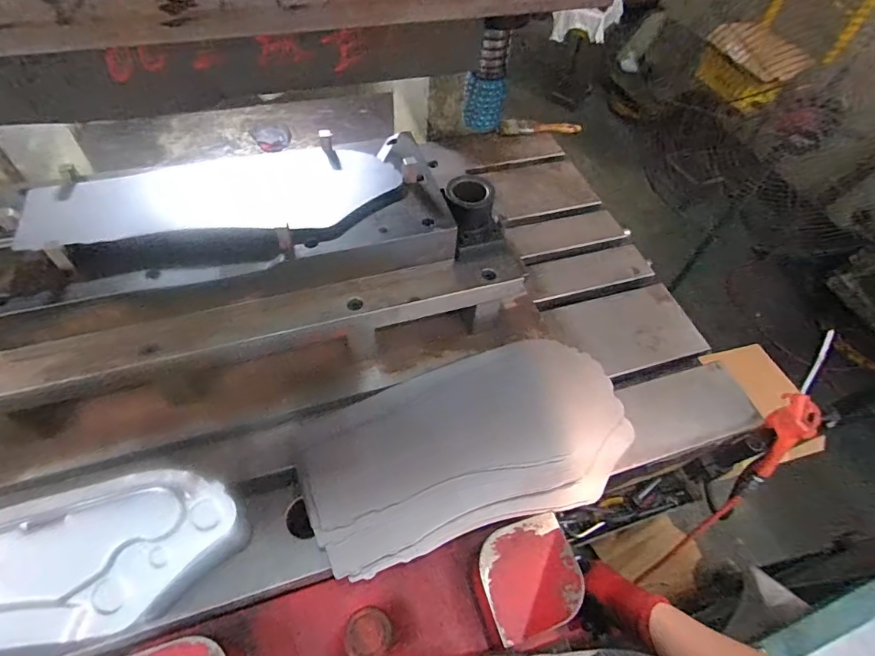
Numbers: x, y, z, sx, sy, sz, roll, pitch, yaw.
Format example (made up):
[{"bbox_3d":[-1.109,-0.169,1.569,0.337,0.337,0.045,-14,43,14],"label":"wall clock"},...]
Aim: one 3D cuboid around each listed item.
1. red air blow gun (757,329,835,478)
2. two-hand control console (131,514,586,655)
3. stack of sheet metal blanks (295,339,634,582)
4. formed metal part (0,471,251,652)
[{"bbox_3d":[0.536,0.121,0.694,0.039,0.243,0.063,16,14,7],"label":"red air blow gun"},{"bbox_3d":[-0.083,0.364,0.555,0.511,0.099,0.140,-14,57,-11],"label":"two-hand control console"},{"bbox_3d":[0.048,0.159,0.646,0.444,0.026,0.226,-12,73,-14],"label":"stack of sheet metal blanks"},{"bbox_3d":[-0.417,0.237,0.410,0.450,0.029,0.127,-11,83,-21],"label":"formed metal part"}]

